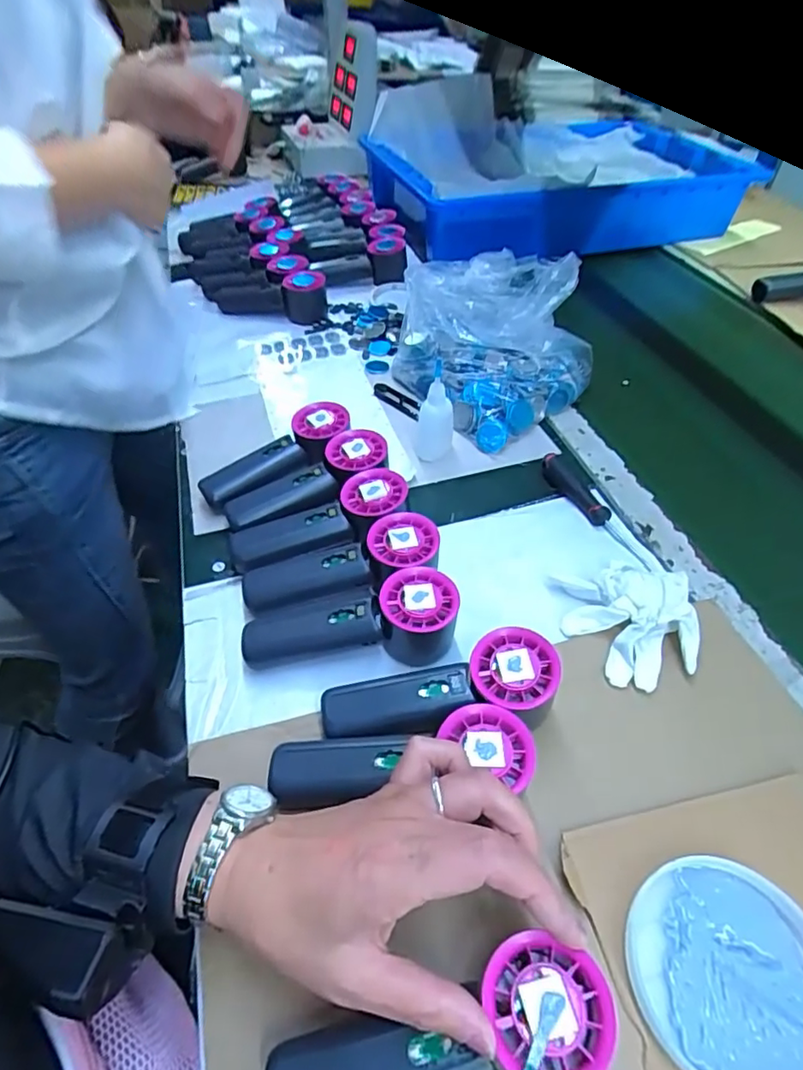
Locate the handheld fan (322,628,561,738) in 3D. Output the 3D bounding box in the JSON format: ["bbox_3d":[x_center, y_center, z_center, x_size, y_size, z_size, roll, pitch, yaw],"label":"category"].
[{"bbox_3d":[0.027,0.112,0.372,0.154,0.054,0.057,-11,48,-9],"label":"handheld fan"}]

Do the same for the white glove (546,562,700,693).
[{"bbox_3d":[0.173,0.063,0.429,0.093,0.038,0.101,-3,47,-1],"label":"white glove"}]

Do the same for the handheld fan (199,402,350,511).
[{"bbox_3d":[-0.114,-0.067,0.543,0.149,0.059,0.056,-32,54,-26],"label":"handheld fan"}]

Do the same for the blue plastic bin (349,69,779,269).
[{"bbox_3d":[0.261,-0.676,1.063,0.618,0.132,0.454,-17,49,-14],"label":"blue plastic bin"}]

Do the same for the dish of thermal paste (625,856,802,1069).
[{"bbox_3d":[0.172,0.224,0.289,0.101,0.017,0.096,-1,47,1],"label":"dish of thermal paste"}]

